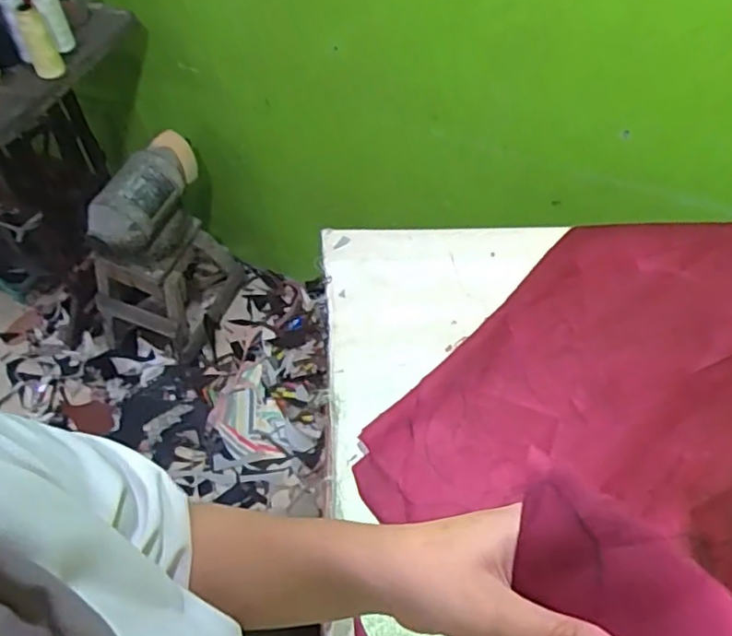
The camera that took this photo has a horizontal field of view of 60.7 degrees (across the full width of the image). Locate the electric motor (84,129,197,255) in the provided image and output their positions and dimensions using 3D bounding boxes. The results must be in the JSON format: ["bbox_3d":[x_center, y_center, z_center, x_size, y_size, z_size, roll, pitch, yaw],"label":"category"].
[{"bbox_3d":[-0.427,-0.255,1.246,0.096,0.101,0.290,19,57,12],"label":"electric motor"}]

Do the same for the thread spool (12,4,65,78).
[{"bbox_3d":[-0.525,-0.442,0.996,0.048,0.116,0.047,-22,58,-16],"label":"thread spool"}]

